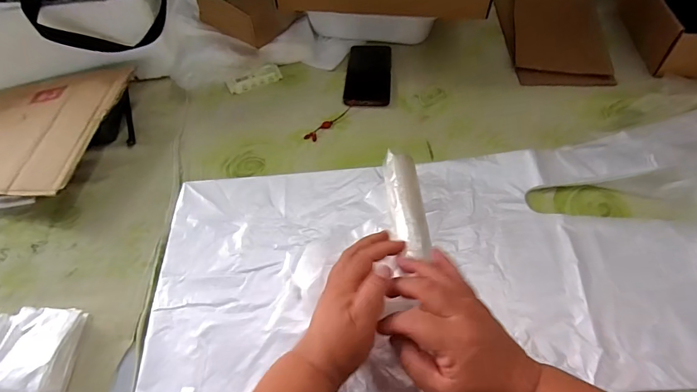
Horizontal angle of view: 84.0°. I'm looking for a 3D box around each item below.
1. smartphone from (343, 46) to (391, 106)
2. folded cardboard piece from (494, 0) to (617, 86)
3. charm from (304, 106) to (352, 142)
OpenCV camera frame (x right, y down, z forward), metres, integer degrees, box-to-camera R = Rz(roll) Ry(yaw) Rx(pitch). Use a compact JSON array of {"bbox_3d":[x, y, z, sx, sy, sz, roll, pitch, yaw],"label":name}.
[{"bbox_3d":[0.036,-0.216,0.679,0.076,0.004,0.163,2,54,6],"label":"smartphone"},{"bbox_3d":[0.378,-0.308,0.707,0.170,0.024,0.282,3,55,6],"label":"folded cardboard piece"},{"bbox_3d":[-0.030,-0.117,0.618,0.018,0.004,0.097,36,64,26],"label":"charm"}]

